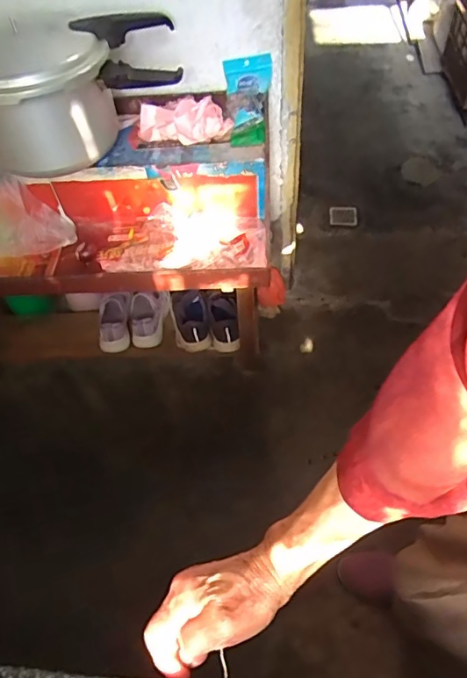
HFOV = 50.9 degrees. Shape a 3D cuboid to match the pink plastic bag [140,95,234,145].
[{"bbox_3d":[-0.094,-0.423,0.951,0.176,0.063,0.055,-3,53,3],"label":"pink plastic bag"}]

